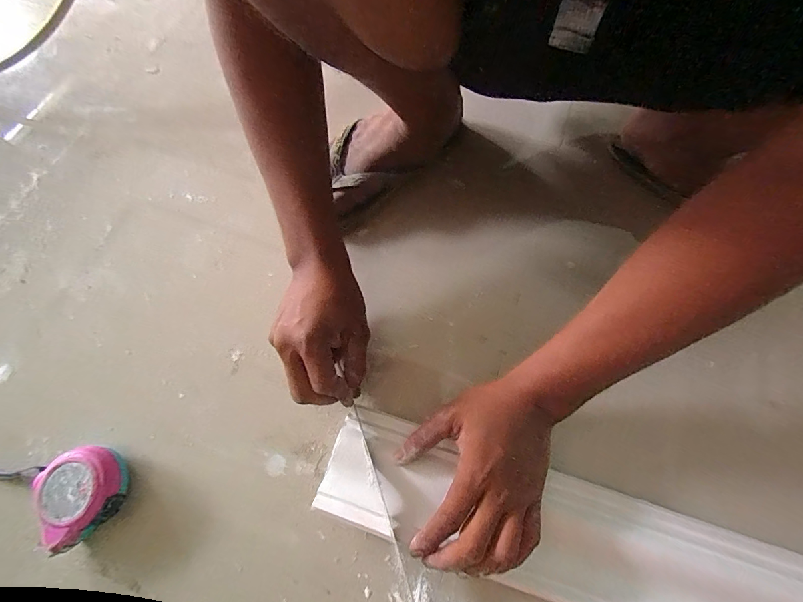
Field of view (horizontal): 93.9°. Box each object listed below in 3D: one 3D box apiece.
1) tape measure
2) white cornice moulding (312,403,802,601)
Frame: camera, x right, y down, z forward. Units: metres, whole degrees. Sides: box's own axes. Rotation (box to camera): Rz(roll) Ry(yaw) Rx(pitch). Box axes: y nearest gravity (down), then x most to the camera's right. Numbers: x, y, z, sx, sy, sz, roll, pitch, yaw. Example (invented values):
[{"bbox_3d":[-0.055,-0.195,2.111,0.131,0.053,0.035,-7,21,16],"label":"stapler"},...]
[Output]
[{"bbox_3d":[-0.273,0.162,0.324,0.067,0.036,0.066,-37,73,-14],"label":"tape measure"},{"bbox_3d":[0.537,0.342,0.318,1.234,0.042,0.096,20,69,0],"label":"white cornice moulding"}]

